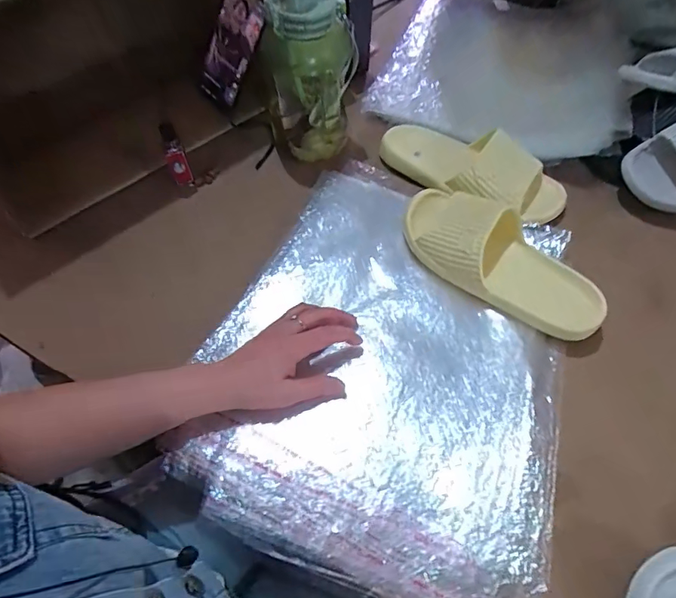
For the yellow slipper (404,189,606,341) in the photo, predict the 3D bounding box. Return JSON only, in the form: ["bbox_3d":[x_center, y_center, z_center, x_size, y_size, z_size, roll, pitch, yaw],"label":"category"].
[{"bbox_3d":[0.173,-0.047,0.514,0.246,0.064,0.098,40,67,22],"label":"yellow slipper"}]

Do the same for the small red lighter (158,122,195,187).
[{"bbox_3d":[-0.207,-0.182,0.587,0.024,0.083,0.017,-23,61,-13],"label":"small red lighter"}]

